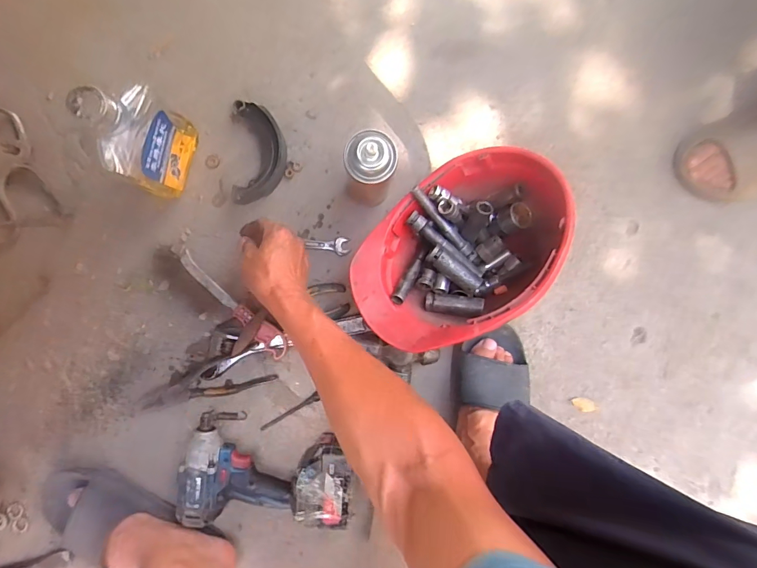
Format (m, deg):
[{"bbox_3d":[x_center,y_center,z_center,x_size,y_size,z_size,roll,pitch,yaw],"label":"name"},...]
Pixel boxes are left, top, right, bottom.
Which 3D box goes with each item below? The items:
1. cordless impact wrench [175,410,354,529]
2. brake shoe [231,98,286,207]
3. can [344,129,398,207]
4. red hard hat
[{"bbox_3d":[-0.155,0.267,0.581,0.237,0.069,0.140,5,91,-2],"label":"cordless impact wrench"},{"bbox_3d":[-0.172,-0.187,0.594,0.071,0.026,0.140,0,91,-2],"label":"brake shoe"},{"bbox_3d":[-0.012,-0.136,0.515,0.065,0.198,0.057,-10,92,-1],"label":"can"},{"bbox_3d":[0.097,-0.039,0.514,0.276,0.141,0.190,-43,93,0],"label":"red hard hat"}]

